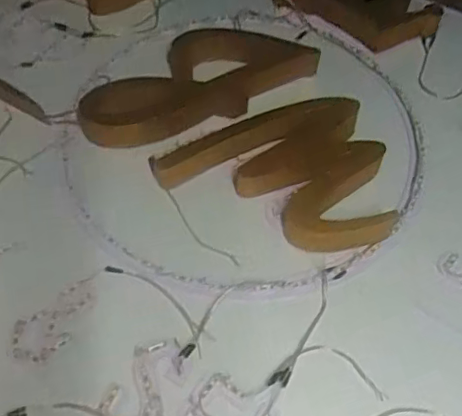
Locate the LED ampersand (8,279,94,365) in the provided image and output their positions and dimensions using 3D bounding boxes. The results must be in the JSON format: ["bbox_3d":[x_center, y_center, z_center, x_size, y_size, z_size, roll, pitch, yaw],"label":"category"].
[{"bbox_3d":[-0.189,0.126,0.629,0.105,0.007,0.057,-32,62,-22],"label":"LED ampersand"}]

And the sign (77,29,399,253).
[{"bbox_3d":[0.037,-0.125,0.792,0.430,0.048,0.297,23,57,14],"label":"sign"}]

